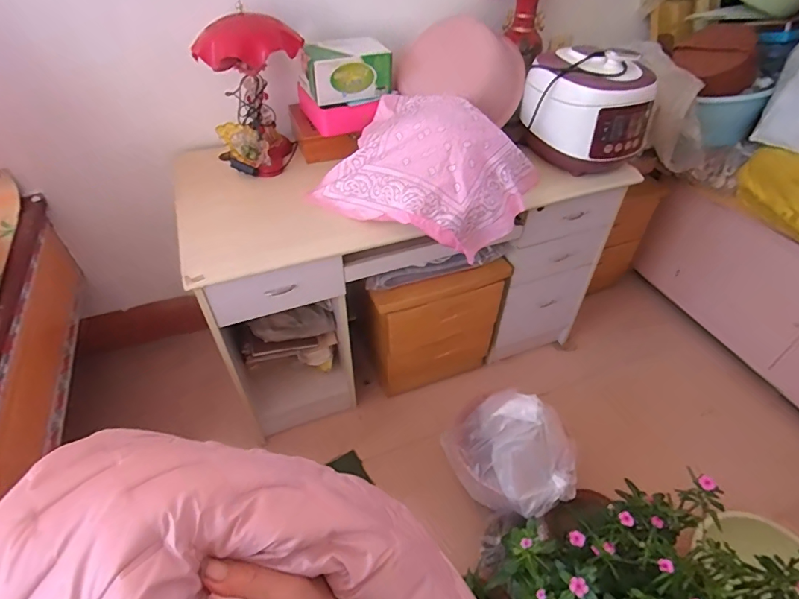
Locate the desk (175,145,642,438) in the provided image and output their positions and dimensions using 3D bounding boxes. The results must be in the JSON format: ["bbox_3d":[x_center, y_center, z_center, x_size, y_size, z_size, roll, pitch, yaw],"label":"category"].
[{"bbox_3d":[0.019,-0.085,1.481,1.161,0.753,0.481,-14,46,-14],"label":"desk"}]

